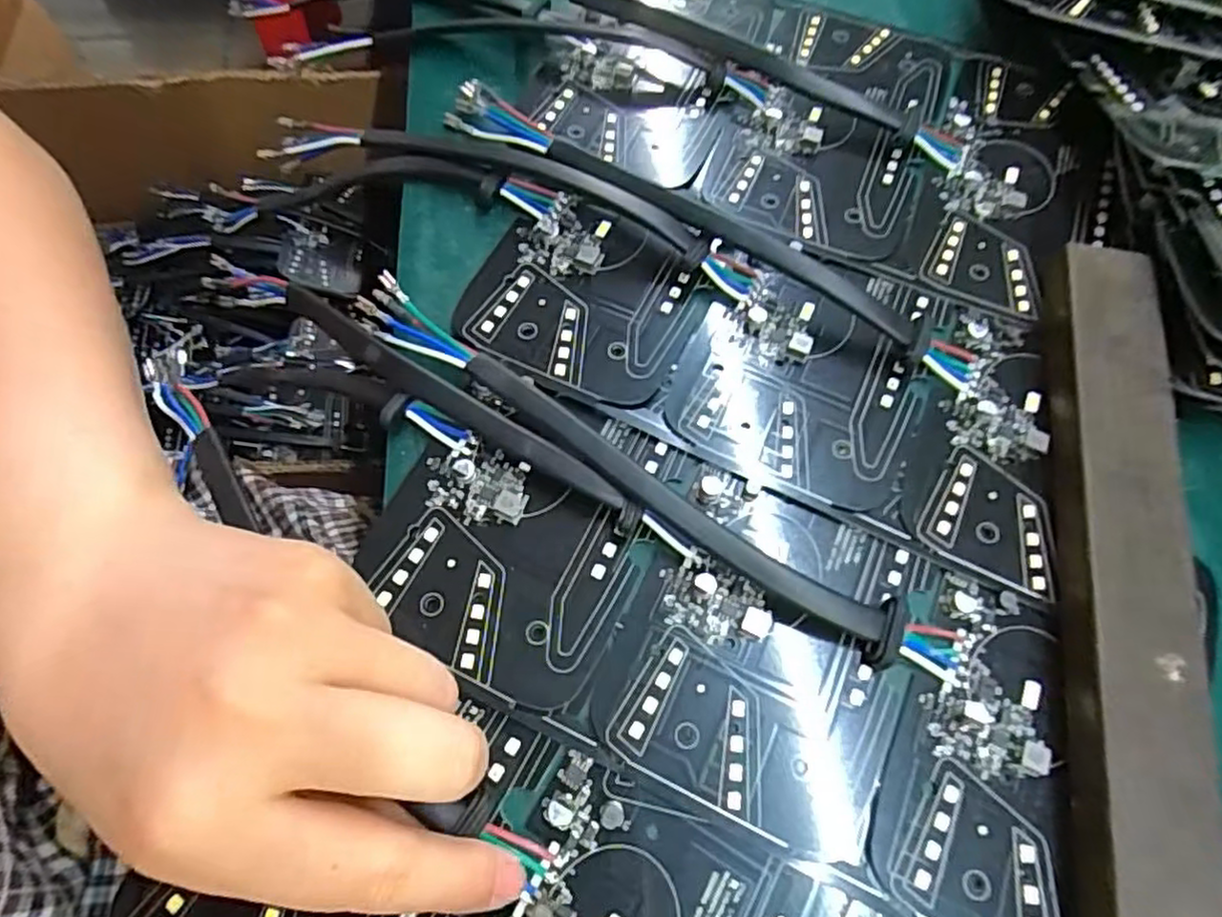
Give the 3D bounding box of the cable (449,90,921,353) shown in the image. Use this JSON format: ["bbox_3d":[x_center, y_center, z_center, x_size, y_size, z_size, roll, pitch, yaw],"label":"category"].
[{"bbox_3d":[0.021,-0.089,0.251,0.198,0.022,0.016,33,70,13],"label":"cable"}]

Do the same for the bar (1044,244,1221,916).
[{"bbox_3d":[0.149,0.026,0.205,0.031,0.017,0.206,11,67,4],"label":"bar"}]

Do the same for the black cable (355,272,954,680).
[{"bbox_3d":[0.004,0.002,0.214,0.213,0.015,0.024,32,70,13],"label":"black cable"}]

